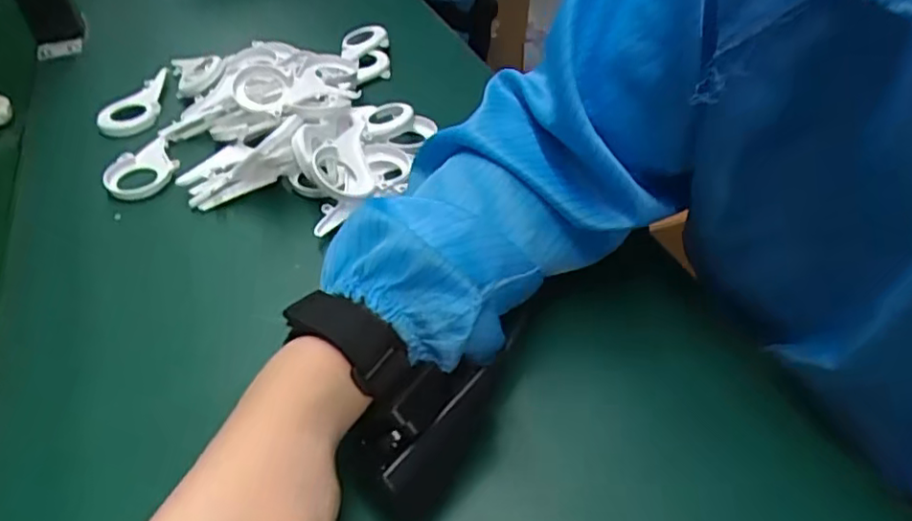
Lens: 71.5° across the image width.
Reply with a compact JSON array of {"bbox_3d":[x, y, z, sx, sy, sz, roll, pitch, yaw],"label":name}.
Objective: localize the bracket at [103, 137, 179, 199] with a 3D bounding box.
[{"bbox_3d":[-0.228,-0.064,0.458,0.049,0.010,0.062,-25,48,-24],"label":"bracket"}]

